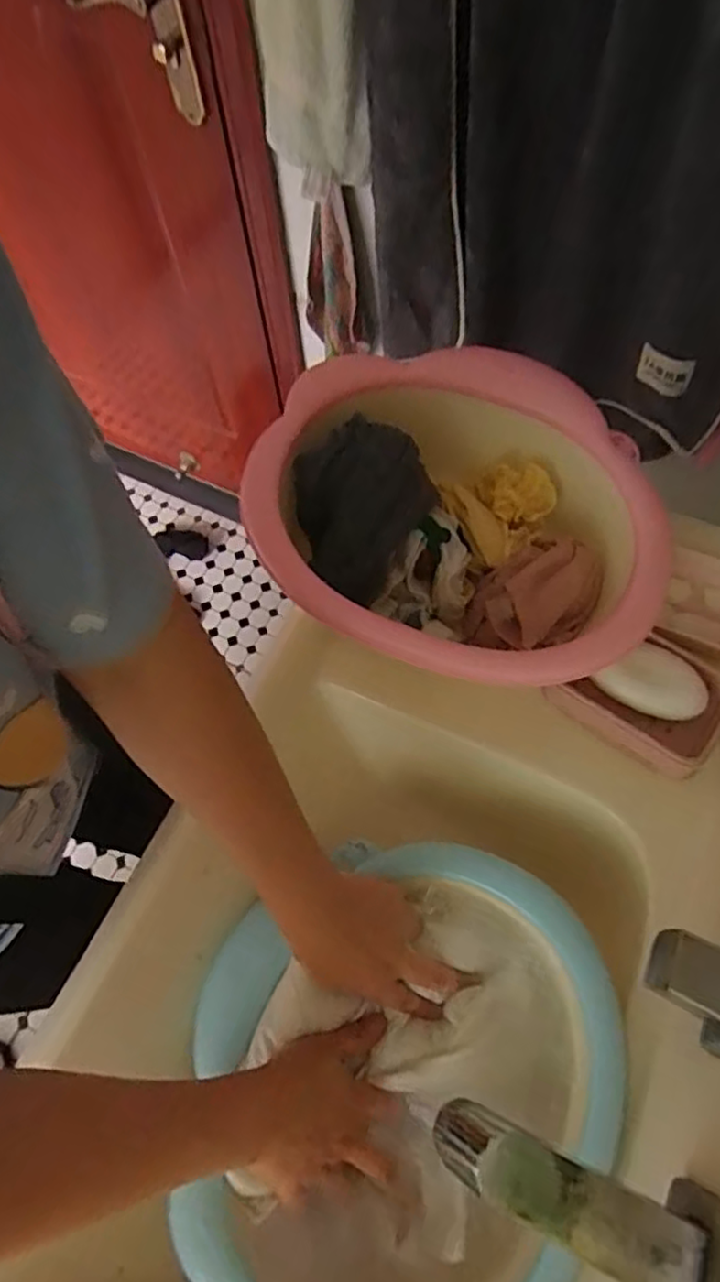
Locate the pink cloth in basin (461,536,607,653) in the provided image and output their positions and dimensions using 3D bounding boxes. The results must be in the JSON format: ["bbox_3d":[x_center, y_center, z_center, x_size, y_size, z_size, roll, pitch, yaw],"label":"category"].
[{"bbox_3d":[0.138,-0.036,0.525,0.088,0.046,0.100,21,66,13],"label":"pink cloth in basin"}]

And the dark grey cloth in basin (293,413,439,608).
[{"bbox_3d":[-0.003,-0.106,0.518,0.099,0.054,0.137,30,69,17],"label":"dark grey cloth in basin"}]

